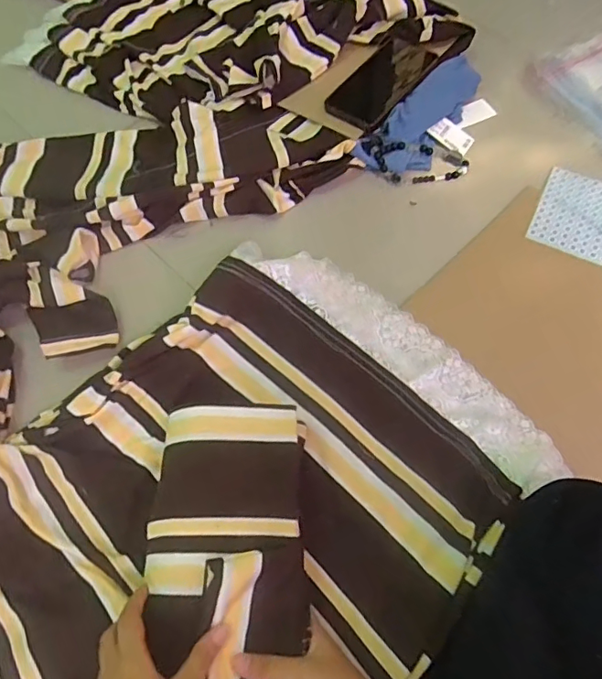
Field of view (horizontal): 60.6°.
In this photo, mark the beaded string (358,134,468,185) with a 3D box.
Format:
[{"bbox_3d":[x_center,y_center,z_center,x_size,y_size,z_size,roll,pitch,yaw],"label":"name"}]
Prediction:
[{"bbox_3d":[0.142,-0.225,0.642,0.132,0.018,0.056,7,64,6],"label":"beaded string"}]

